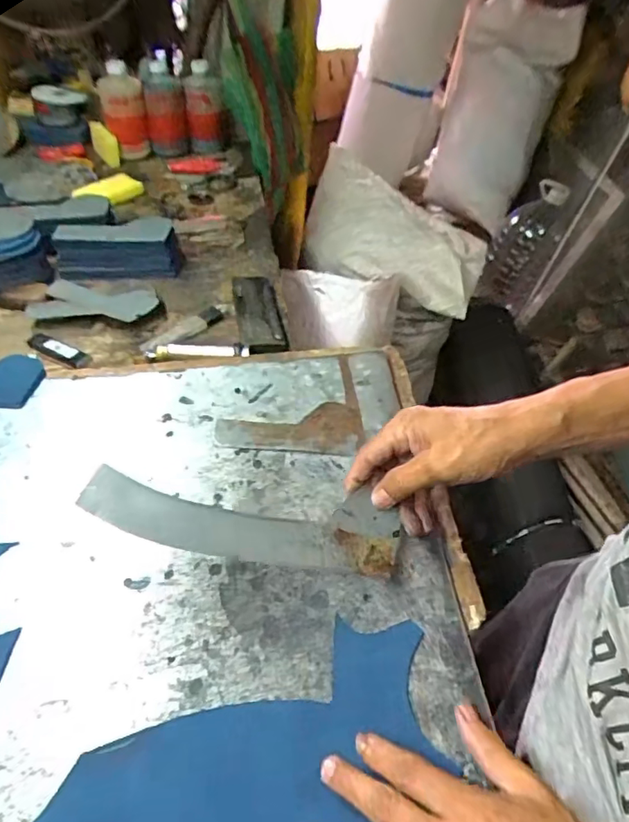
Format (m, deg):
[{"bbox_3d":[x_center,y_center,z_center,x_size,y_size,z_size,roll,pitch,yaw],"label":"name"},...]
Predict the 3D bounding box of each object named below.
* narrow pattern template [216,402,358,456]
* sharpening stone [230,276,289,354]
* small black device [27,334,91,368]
[{"bbox_3d":[-0.025,0.014,0.532,0.140,0.004,0.058,3,52,3],"label":"narrow pattern template"},{"bbox_3d":[-0.071,-0.124,0.685,0.054,0.018,0.169,-7,47,-10],"label":"sharpening stone"},{"bbox_3d":[-0.302,-0.073,0.632,0.090,0.014,0.023,23,49,18],"label":"small black device"}]

